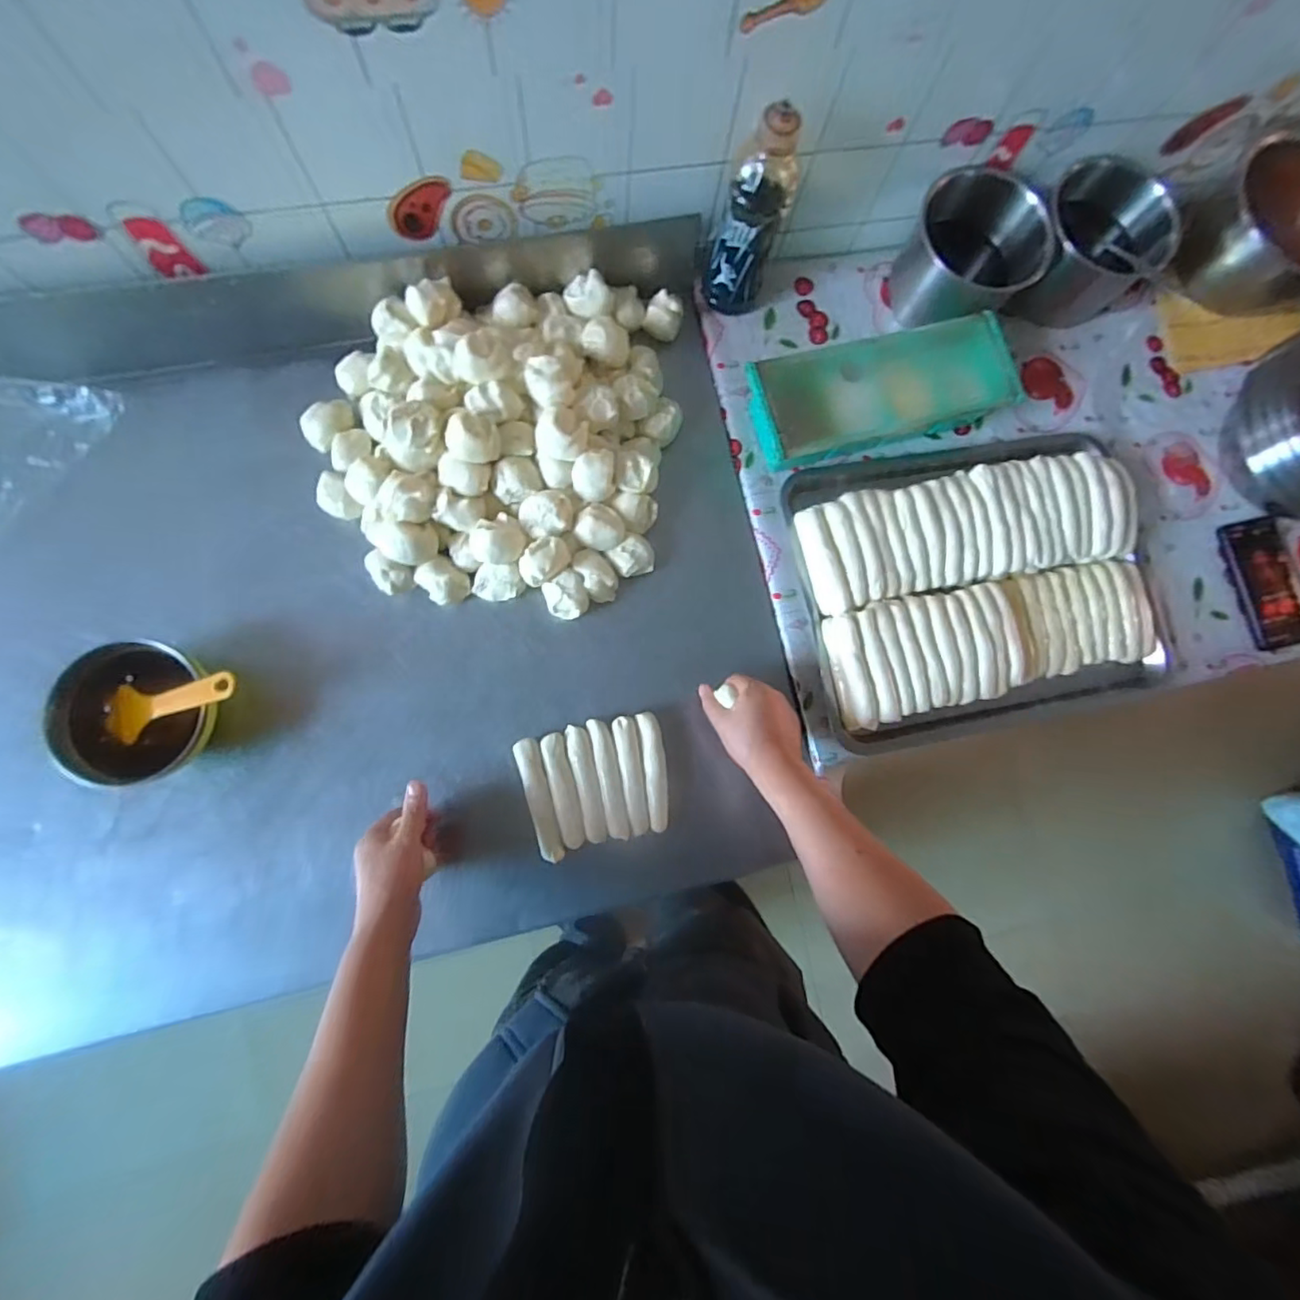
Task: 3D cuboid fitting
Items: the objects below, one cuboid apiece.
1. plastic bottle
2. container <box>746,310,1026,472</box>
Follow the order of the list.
[{"bbox_3d":[0.111,-0.471,0.642,0.069,0.226,0.073,12,81,-3],"label":"plastic bottle"},{"bbox_3d":[0.268,-0.298,0.702,0.313,0.074,0.116,-17,84,-6],"label":"container"}]

